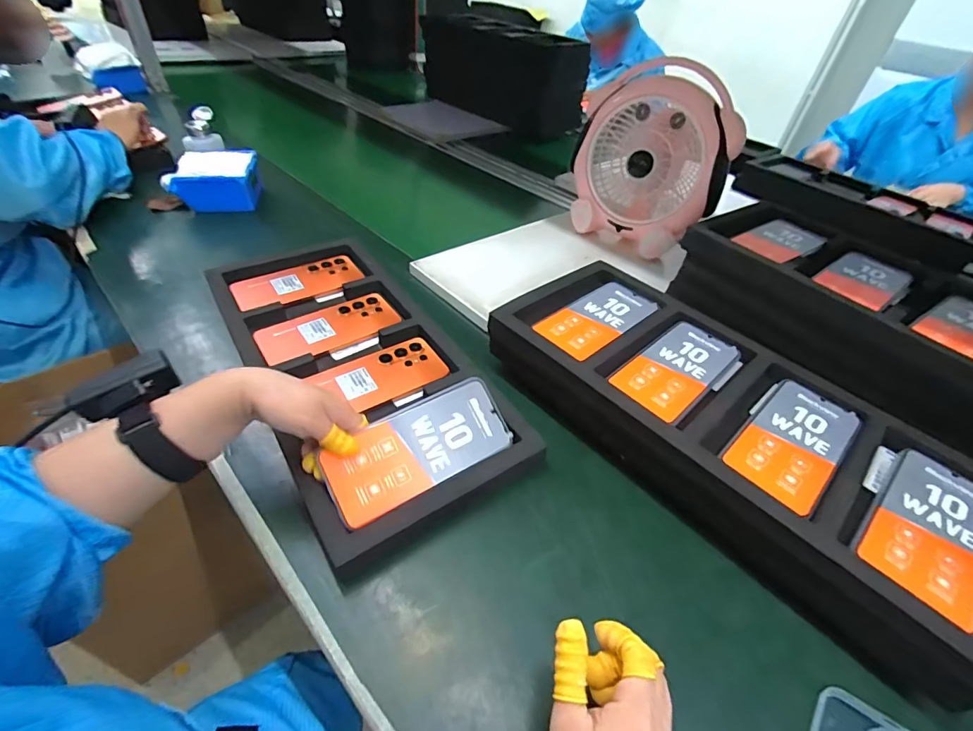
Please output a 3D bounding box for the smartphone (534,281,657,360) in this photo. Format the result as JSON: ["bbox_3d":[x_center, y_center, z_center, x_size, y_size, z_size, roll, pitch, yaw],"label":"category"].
[{"bbox_3d":[0.135,-0.059,0.537,0.167,0.008,0.074,-29,54,-35],"label":"smartphone"}]

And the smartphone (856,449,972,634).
[{"bbox_3d":[0.368,0.133,0.365,0.169,0.012,0.073,-27,53,-33],"label":"smartphone"}]

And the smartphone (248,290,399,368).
[{"bbox_3d":[-0.202,-0.047,0.577,0.171,0.012,0.076,-21,50,-30],"label":"smartphone"}]

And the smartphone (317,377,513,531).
[{"bbox_3d":[-0.061,0.076,0.415,0.170,0.004,0.076,-24,82,-23],"label":"smartphone"}]

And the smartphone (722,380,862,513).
[{"bbox_3d":[0.293,0.070,0.423,0.173,0.008,0.074,-28,54,-34],"label":"smartphone"}]

